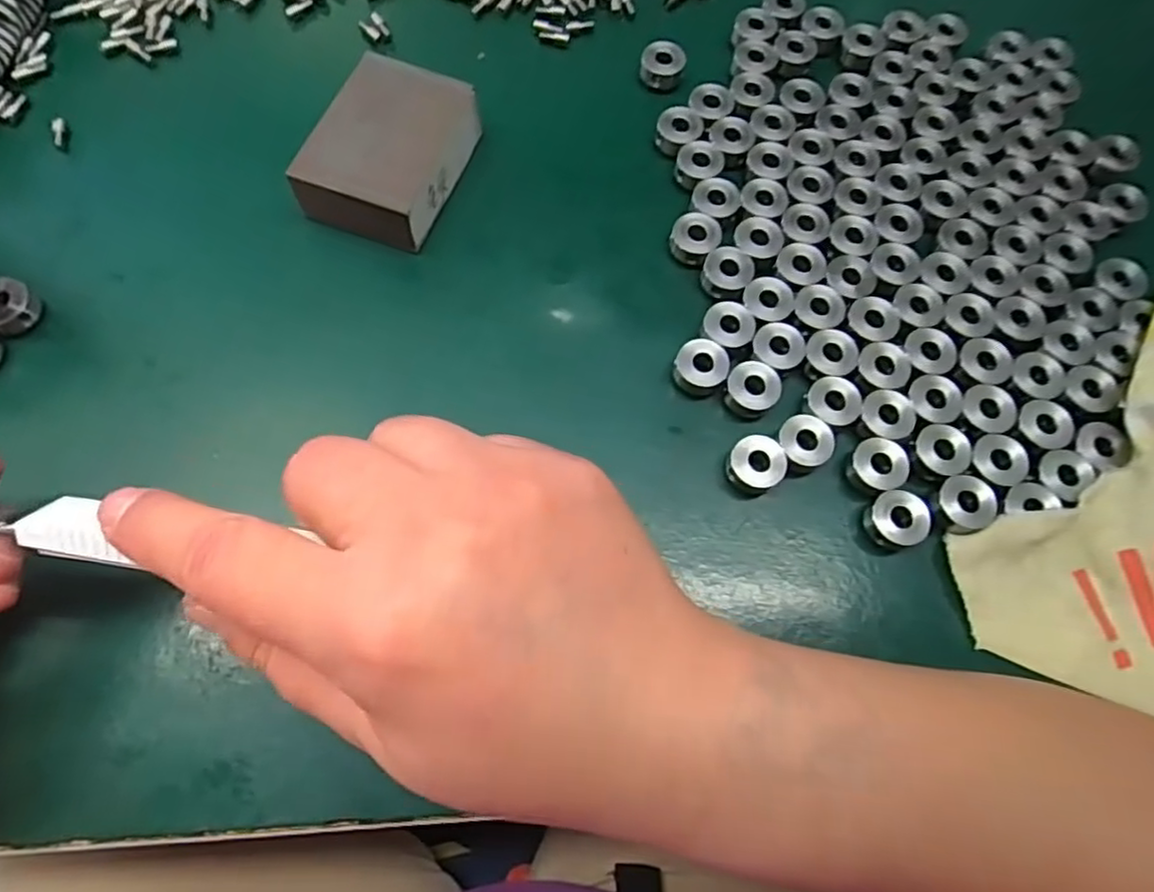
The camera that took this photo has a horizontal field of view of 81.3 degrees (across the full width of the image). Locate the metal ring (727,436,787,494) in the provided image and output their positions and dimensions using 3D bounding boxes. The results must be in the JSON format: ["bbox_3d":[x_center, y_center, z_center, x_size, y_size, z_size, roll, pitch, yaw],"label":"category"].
[{"bbox_3d":[0.064,0.006,0.241,0.019,0.012,0.020,1,71,-3],"label":"metal ring"}]

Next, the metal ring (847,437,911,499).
[{"bbox_3d":[0.108,0.008,0.242,0.019,0.011,0.019,1,71,-3],"label":"metal ring"}]

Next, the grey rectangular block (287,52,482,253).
[{"bbox_3d":[-0.075,-0.117,0.271,0.050,0.028,0.071,19,71,3],"label":"grey rectangular block"}]

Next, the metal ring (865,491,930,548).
[{"bbox_3d":[0.112,0.026,0.235,0.018,0.014,0.019,1,71,-3],"label":"metal ring"}]

